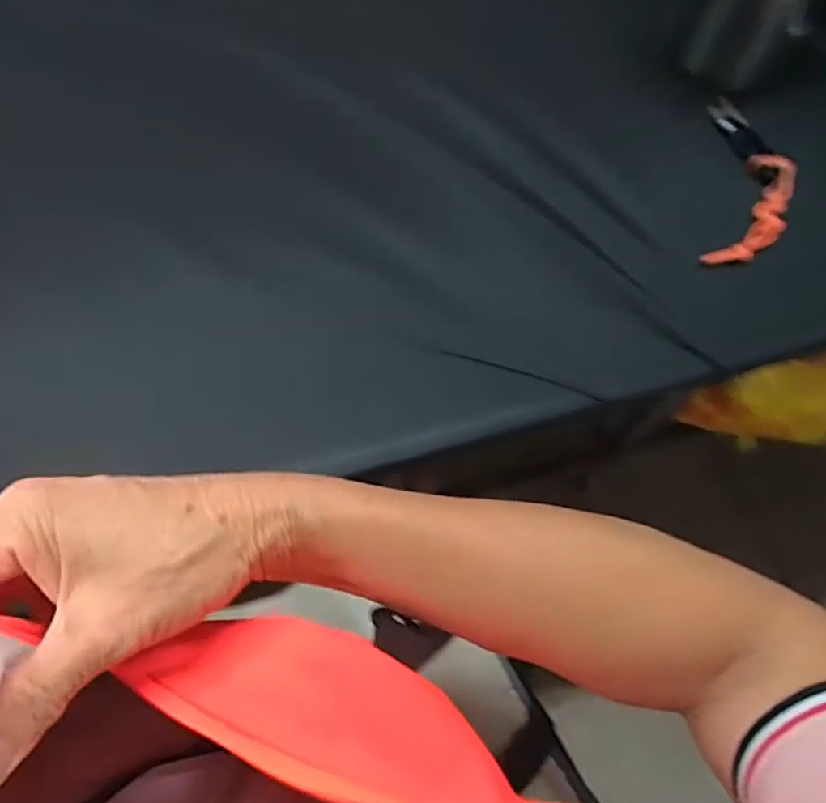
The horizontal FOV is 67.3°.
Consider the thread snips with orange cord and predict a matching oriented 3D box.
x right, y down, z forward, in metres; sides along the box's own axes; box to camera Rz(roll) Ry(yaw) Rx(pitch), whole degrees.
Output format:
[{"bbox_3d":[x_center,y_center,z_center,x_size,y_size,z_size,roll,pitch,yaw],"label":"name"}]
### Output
[{"bbox_3d":[0.261,-0.172,0.477,0.062,0.018,0.162,11,69,5],"label":"thread snips with orange cord"}]

